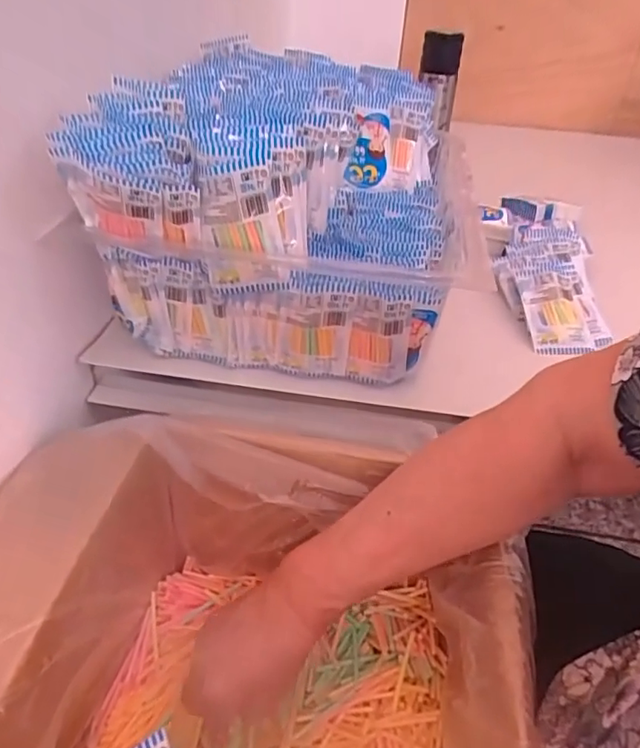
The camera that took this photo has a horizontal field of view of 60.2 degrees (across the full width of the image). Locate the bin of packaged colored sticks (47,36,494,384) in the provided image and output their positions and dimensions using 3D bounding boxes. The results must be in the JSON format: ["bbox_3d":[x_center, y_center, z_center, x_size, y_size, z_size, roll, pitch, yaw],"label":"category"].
[{"bbox_3d":[-0.020,-0.184,0.580,0.293,0.211,0.427,7,37,4],"label":"bin of packaged colored sticks"}]

